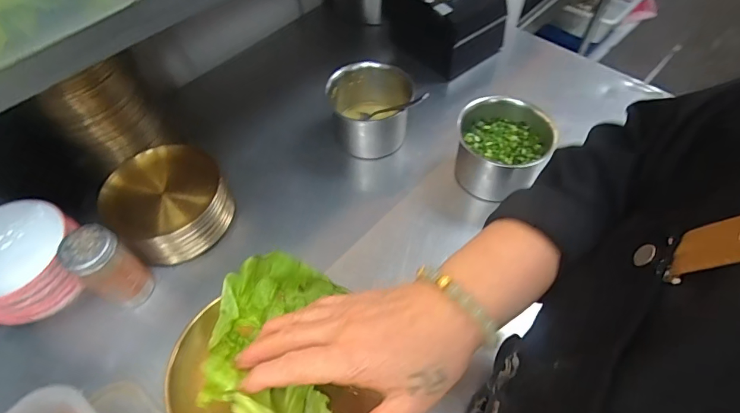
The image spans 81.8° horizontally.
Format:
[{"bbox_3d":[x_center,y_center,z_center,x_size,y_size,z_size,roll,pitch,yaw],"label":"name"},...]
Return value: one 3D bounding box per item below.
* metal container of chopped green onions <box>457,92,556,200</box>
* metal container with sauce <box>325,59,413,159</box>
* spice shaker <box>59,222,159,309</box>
[{"bbox_3d":[0.195,-0.082,0.632,0.124,0.099,0.129,-1,55,1],"label":"metal container of chopped green onions"},{"bbox_3d":[0.002,-0.157,0.691,0.136,0.102,0.112,2,55,3],"label":"metal container with sauce"},{"bbox_3d":[-0.320,0.083,0.536,0.052,0.139,0.059,30,61,21],"label":"spice shaker"}]

